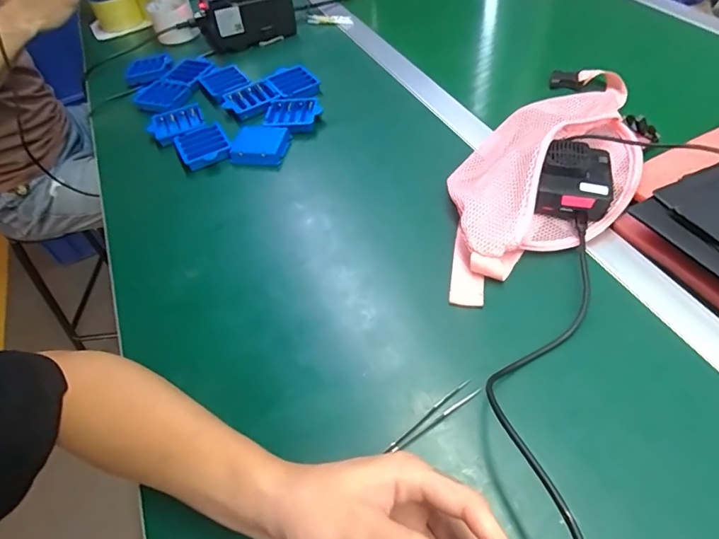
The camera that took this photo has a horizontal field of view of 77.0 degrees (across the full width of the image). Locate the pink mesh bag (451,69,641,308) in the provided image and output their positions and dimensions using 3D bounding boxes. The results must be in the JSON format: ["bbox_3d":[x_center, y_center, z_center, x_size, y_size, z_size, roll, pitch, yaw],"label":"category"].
[{"bbox_3d":[0.213,-0.124,0.494,0.167,0.063,0.410,27,58,25],"label":"pink mesh bag"}]

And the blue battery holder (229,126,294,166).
[{"bbox_3d":[-0.127,-0.163,0.589,0.066,0.017,0.069,7,52,11],"label":"blue battery holder"}]

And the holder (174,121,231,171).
[{"bbox_3d":[-0.206,-0.162,0.598,0.062,0.020,0.071,-25,53,-14],"label":"holder"}]

